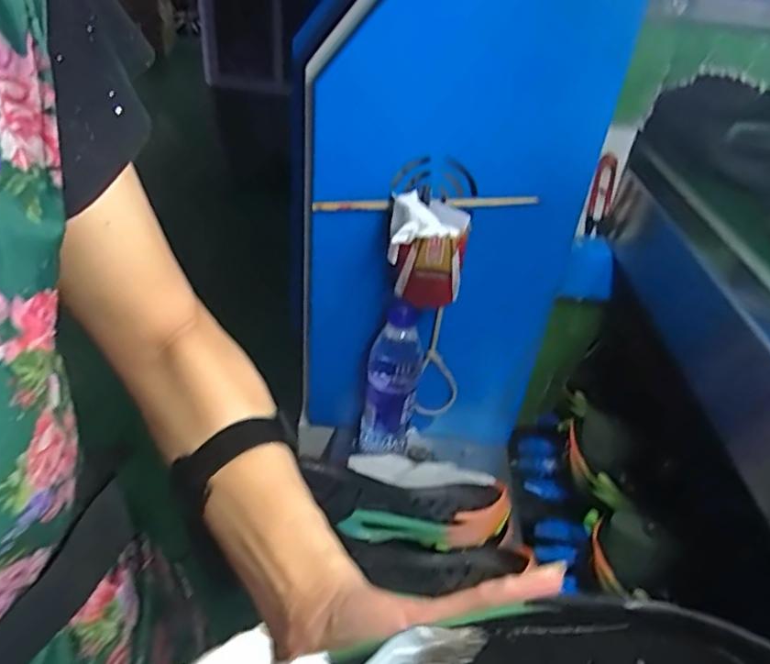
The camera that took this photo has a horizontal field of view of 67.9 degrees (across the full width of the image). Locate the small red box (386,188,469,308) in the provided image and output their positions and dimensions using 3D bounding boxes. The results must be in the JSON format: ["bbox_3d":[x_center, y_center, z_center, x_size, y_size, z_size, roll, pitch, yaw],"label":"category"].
[{"bbox_3d":[0.041,-0.081,0.577,0.076,0.104,0.063,1,39,-4],"label":"small red box"}]

